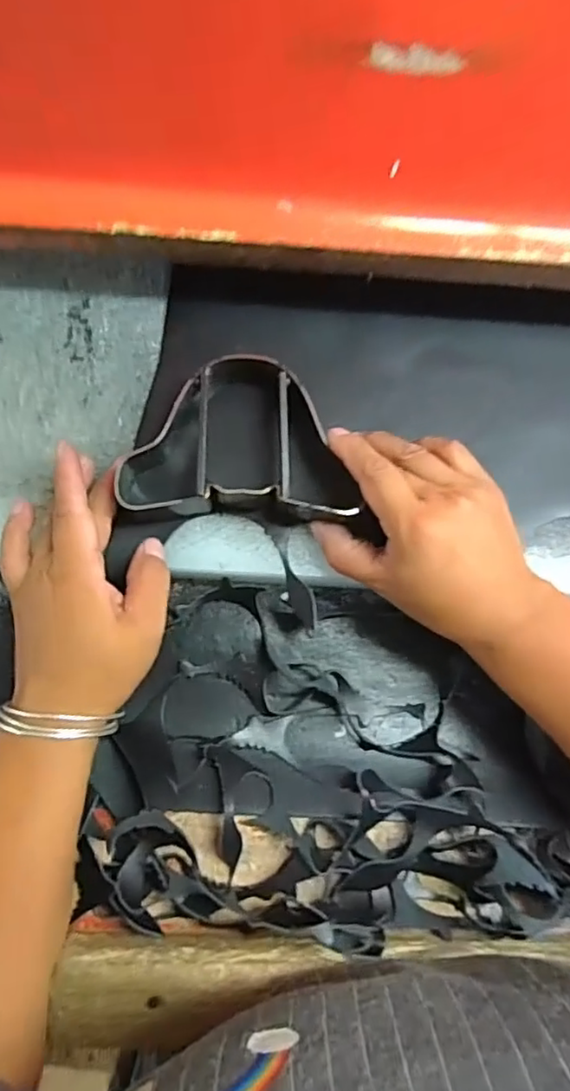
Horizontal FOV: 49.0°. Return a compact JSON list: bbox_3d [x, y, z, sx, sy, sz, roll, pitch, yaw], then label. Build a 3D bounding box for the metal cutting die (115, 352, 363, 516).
[{"bbox_3d":[-0.025,-0.067,0.376,0.135,0.039,0.101,2,82,-3],"label":"metal cutting die"}]

